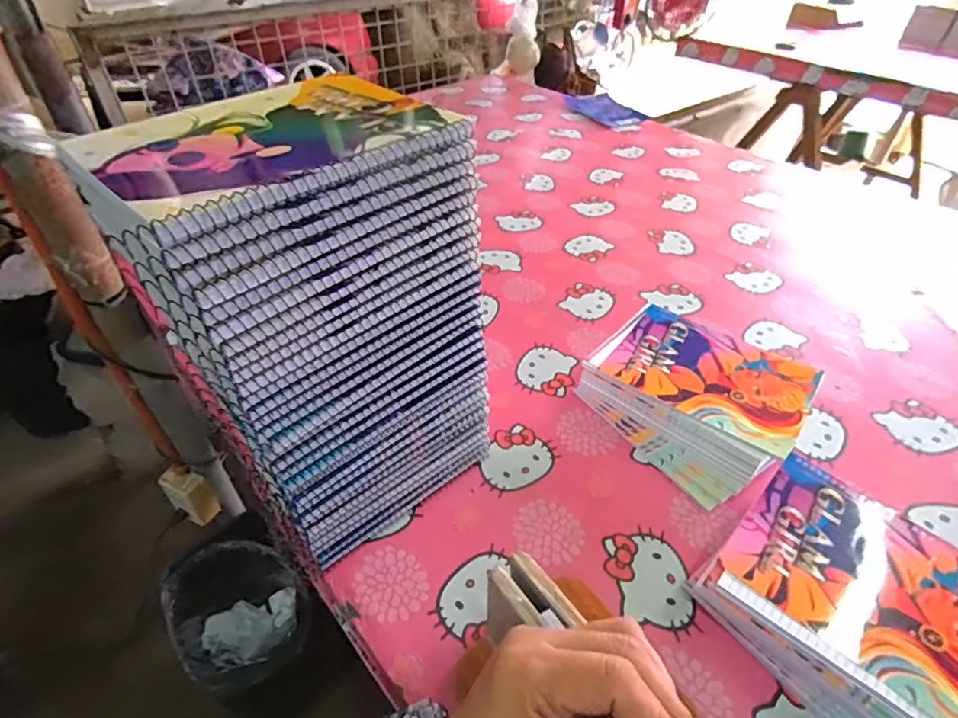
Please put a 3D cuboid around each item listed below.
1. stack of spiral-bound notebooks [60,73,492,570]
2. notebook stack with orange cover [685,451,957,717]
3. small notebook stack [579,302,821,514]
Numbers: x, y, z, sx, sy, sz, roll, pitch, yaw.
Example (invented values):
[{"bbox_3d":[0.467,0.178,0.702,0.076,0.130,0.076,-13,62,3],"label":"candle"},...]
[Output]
[{"bbox_3d":[-0.117,-0.016,0.426,0.213,0.355,0.150,-31,52,-30],"label":"stack of spiral-bound notebooks"},{"bbox_3d":[0.304,0.199,0.408,0.171,0.059,0.204,-30,51,-29],"label":"notebook stack with orange cover"},{"bbox_3d":[0.235,0.040,0.579,0.208,0.064,0.177,34,52,31],"label":"small notebook stack"}]

